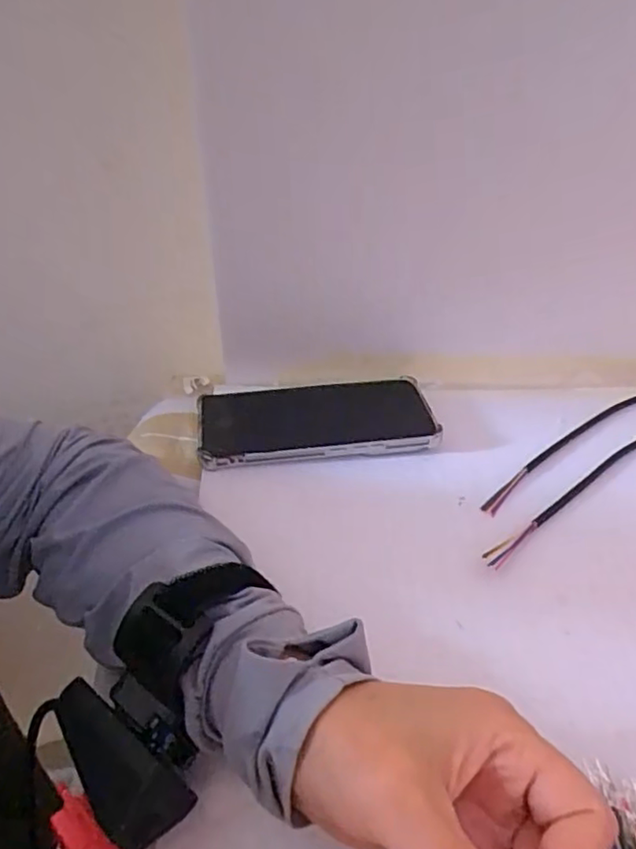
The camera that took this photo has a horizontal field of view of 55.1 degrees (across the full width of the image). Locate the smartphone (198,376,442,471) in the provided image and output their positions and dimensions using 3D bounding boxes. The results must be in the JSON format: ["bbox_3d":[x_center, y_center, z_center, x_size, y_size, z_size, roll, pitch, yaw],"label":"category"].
[{"bbox_3d":[-0.002,-0.005,0.427,0.159,0.013,0.077,-4,40,-7],"label":"smartphone"}]

